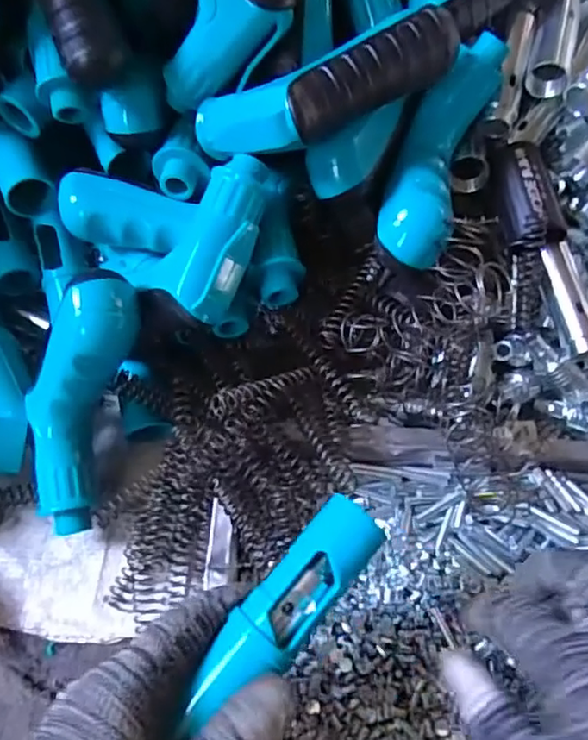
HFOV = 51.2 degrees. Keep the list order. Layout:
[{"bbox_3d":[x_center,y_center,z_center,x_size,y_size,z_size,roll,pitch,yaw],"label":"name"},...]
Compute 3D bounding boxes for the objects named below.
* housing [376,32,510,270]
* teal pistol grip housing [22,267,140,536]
[{"bbox_3d":[0.078,-0.119,0.337,0.040,0.051,0.133,19,63,9],"label":"housing"},{"bbox_3d":[-0.115,0.015,0.320,0.047,0.136,0.030,23,21,11],"label":"teal pistol grip housing"}]

